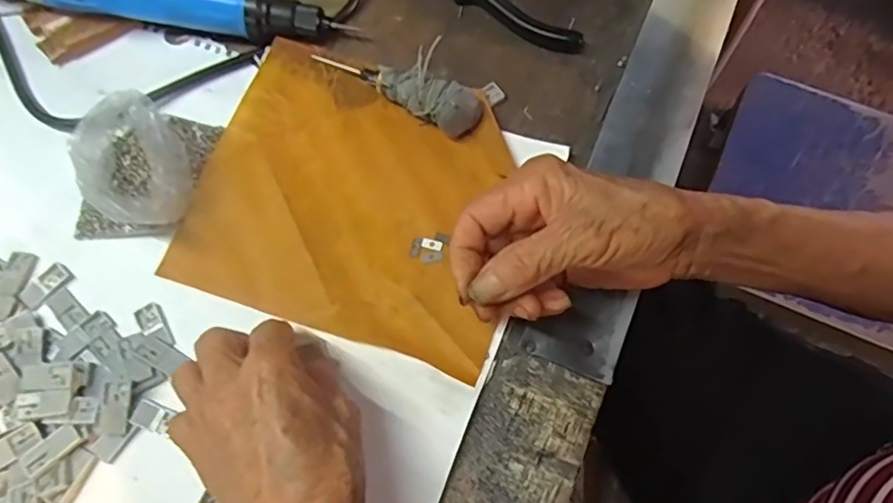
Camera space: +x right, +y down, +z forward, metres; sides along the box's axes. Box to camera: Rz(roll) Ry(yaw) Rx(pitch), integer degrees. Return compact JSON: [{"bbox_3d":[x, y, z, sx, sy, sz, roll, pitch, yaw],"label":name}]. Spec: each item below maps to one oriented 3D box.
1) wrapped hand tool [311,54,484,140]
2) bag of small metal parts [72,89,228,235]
[{"bbox_3d":[-0.035,-0.102,0.371,0.116,0.029,0.028,21,69,10],"label":"wrapped hand tool"},{"bbox_3d":[-0.182,-0.051,0.348,0.068,0.041,0.082,5,67,4],"label":"bag of small metal parts"}]

